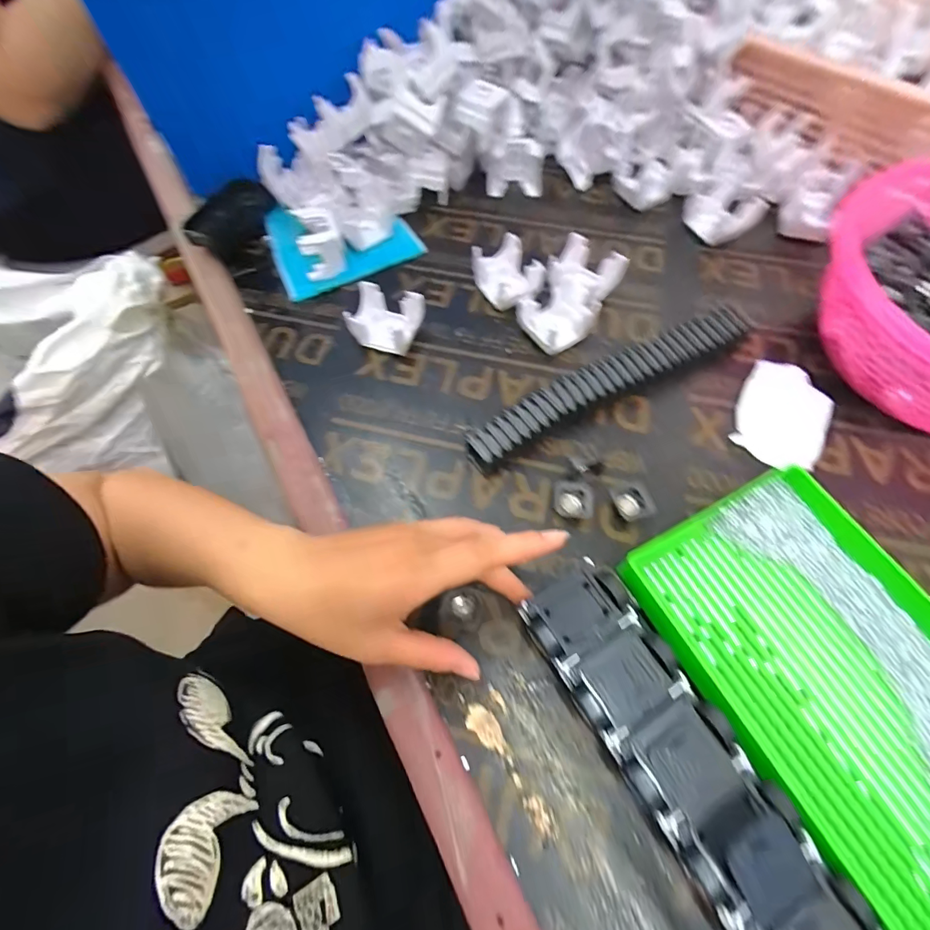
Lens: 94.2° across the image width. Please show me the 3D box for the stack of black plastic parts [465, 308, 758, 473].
[{"bbox_3d":[0.122,-0.068,0.364,0.264,0.034,0.037,-25,66,-11],"label":"stack of black plastic parts"}]

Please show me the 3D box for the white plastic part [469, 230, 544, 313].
[{"bbox_3d":[0.041,-0.184,0.419,0.048,0.043,0.060,-23,66,-10],"label":"white plastic part"}]

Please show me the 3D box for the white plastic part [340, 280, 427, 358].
[{"bbox_3d":[-0.072,-0.131,0.395,0.061,0.041,0.044,18,66,10],"label":"white plastic part"}]

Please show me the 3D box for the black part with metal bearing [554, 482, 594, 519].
[{"bbox_3d":[0.084,0.027,0.330,0.029,0.009,0.026,5,64,4],"label":"black part with metal bearing"}]

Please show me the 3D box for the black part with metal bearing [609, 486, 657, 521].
[{"bbox_3d":[0.129,0.029,0.329,0.029,0.009,0.027,-13,64,-5],"label":"black part with metal bearing"}]

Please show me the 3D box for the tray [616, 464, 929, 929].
[{"bbox_3d":[0.226,0.132,0.259,0.166,0.040,0.243,-26,66,-11],"label":"tray"}]

